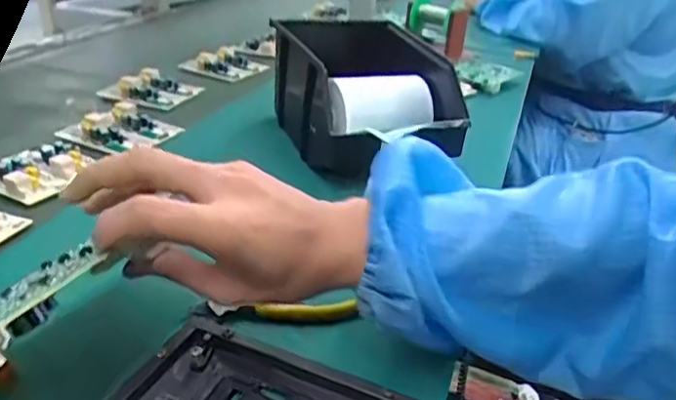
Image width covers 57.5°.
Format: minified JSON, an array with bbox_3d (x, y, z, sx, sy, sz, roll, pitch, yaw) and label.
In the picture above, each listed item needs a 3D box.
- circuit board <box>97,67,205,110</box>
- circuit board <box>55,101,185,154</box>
[{"bbox_3d":[-0.240,-0.149,0.794,0.092,0.024,0.087,16,31,23],"label":"circuit board"},{"bbox_3d":[-0.238,-0.080,0.678,0.097,0.018,0.086,15,31,21],"label":"circuit board"}]

